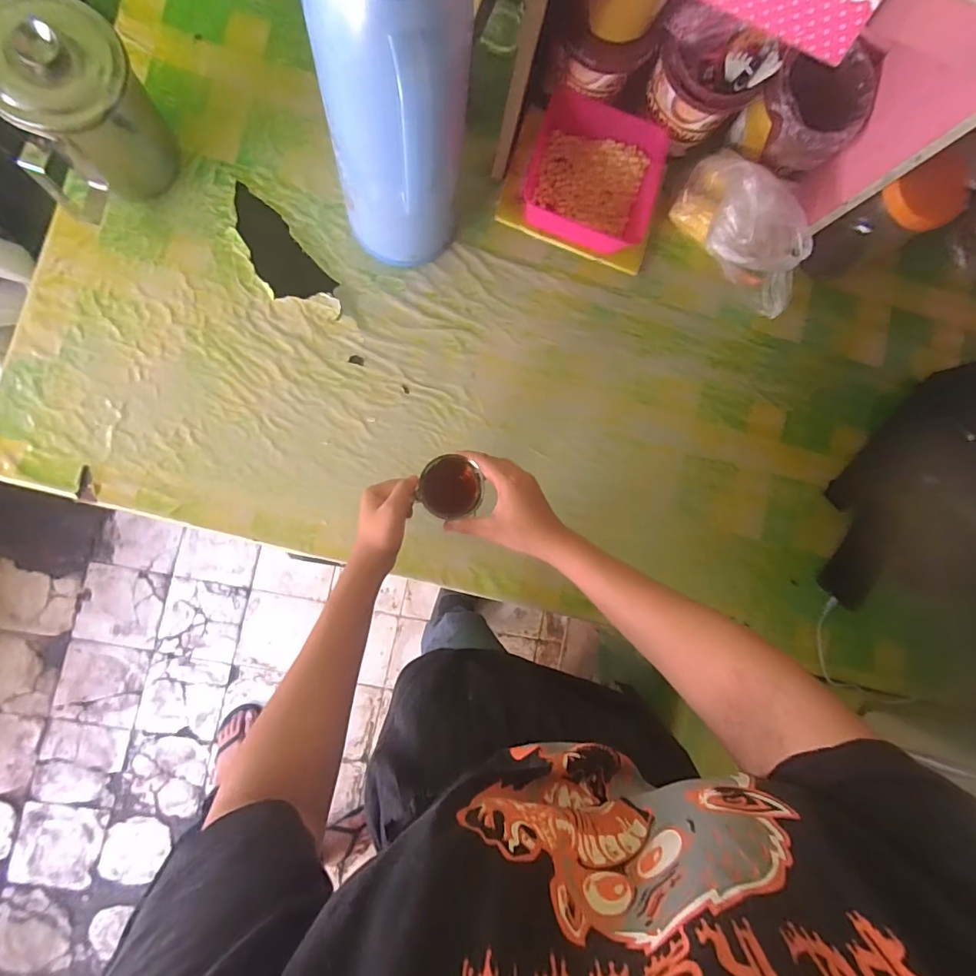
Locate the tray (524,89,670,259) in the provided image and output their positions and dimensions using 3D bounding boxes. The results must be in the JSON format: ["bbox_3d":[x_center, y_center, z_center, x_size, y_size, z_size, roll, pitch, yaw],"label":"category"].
[{"bbox_3d":[0.136,-0.408,0.615,0.166,0.050,0.164,17,86,-6],"label":"tray"}]

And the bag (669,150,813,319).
[{"bbox_3d":[0.337,-0.330,0.617,0.209,0.101,0.108,34,85,-5],"label":"bag"}]

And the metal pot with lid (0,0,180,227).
[{"bbox_3d":[-0.434,-0.397,0.493,0.154,0.131,0.132,-42,94,-6],"label":"metal pot with lid"}]

